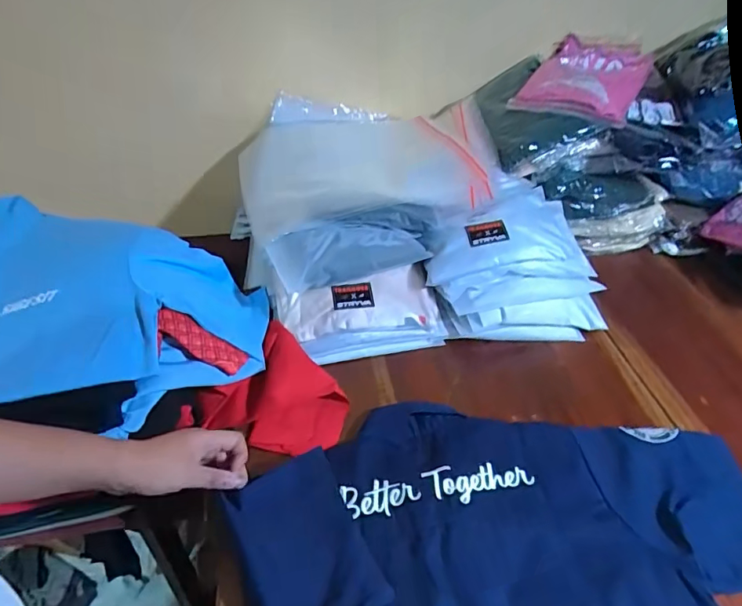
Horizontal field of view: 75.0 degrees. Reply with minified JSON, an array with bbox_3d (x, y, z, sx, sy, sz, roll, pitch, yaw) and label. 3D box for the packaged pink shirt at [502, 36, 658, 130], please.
[{"bbox_3d":[0.394,-0.413,0.888,0.186,0.031,0.291,21,54,24],"label":"packaged pink shirt"}]

